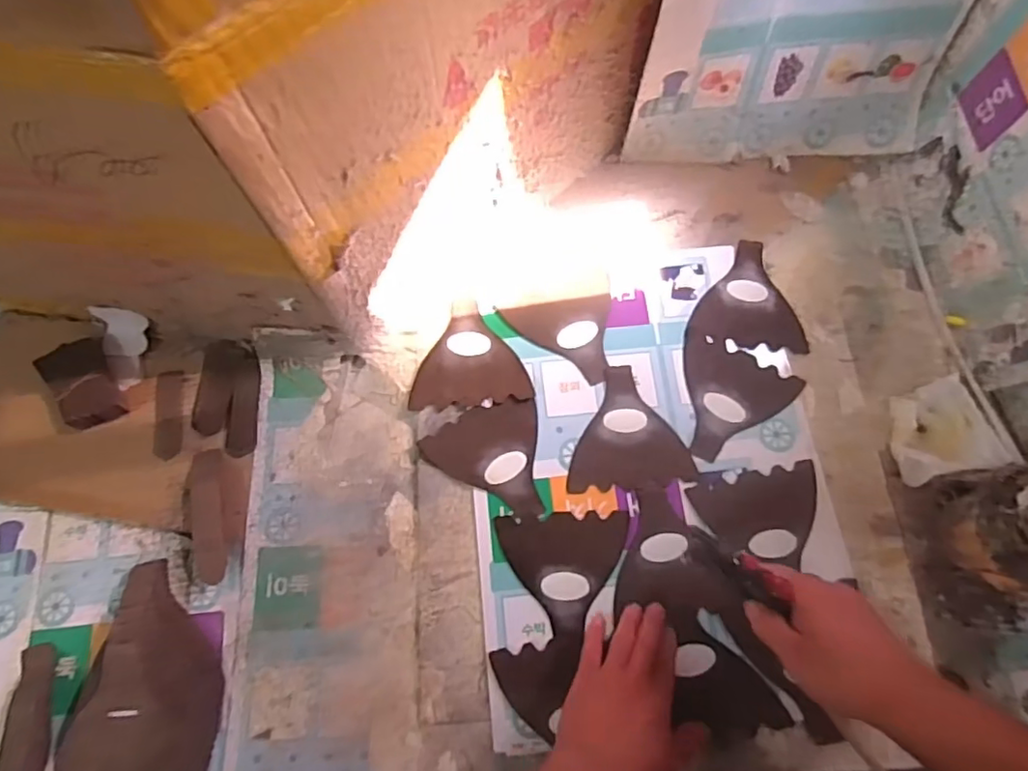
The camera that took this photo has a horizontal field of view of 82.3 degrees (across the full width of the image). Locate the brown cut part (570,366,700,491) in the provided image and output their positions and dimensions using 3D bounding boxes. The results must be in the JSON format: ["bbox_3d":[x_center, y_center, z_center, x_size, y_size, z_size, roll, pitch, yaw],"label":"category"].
[{"bbox_3d":[0.128,0.047,0.663,0.135,0.004,0.138,-3,73,1],"label":"brown cut part"}]

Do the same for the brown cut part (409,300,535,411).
[{"bbox_3d":[-0.054,-0.038,0.691,0.136,0.010,0.124,-6,73,1],"label":"brown cut part"}]

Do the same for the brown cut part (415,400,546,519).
[{"bbox_3d":[-0.037,0.082,0.655,0.128,0.004,0.126,-2,73,2],"label":"brown cut part"}]

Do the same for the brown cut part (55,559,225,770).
[{"bbox_3d":[-0.374,0.289,0.591,0.149,0.045,0.201,0,74,3],"label":"brown cut part"}]

